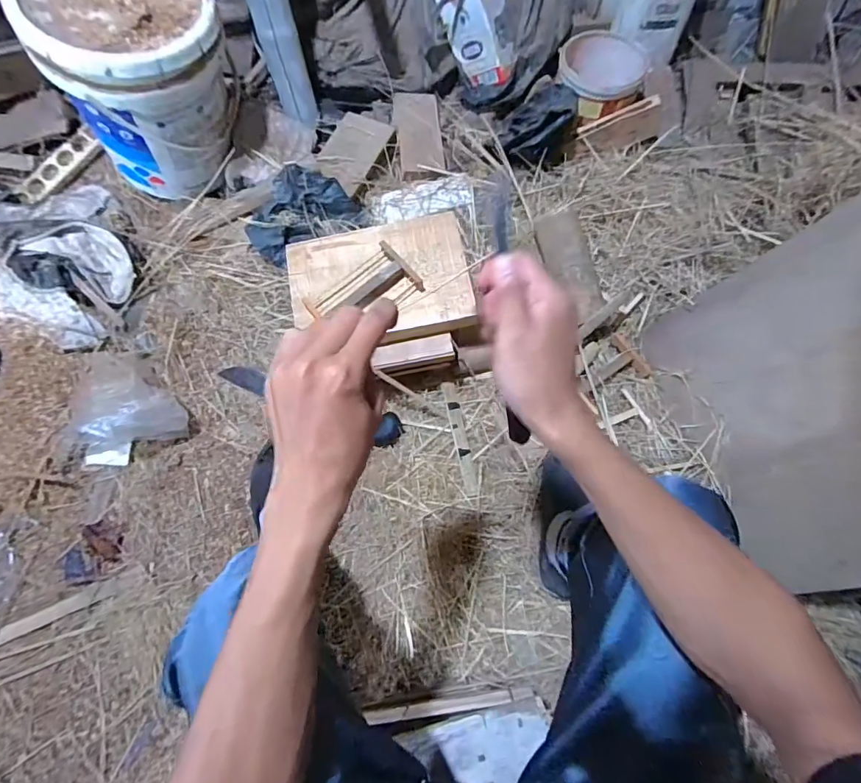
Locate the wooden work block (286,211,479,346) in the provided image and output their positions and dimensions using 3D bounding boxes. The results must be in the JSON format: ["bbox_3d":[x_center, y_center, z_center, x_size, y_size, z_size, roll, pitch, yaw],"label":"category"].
[{"bbox_3d":[-0.083,-0.181,0.775,0.290,0.031,0.208,-10,70,-4],"label":"wooden work block"}]

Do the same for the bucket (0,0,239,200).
[{"bbox_3d":[-0.518,-0.586,0.896,0.294,0.334,0.279,-20,71,-8],"label":"bucket"}]

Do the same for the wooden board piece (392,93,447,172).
[{"bbox_3d":[-0.026,-0.603,1.099,0.101,0.016,0.189,-8,87,1],"label":"wooden board piece"}]

